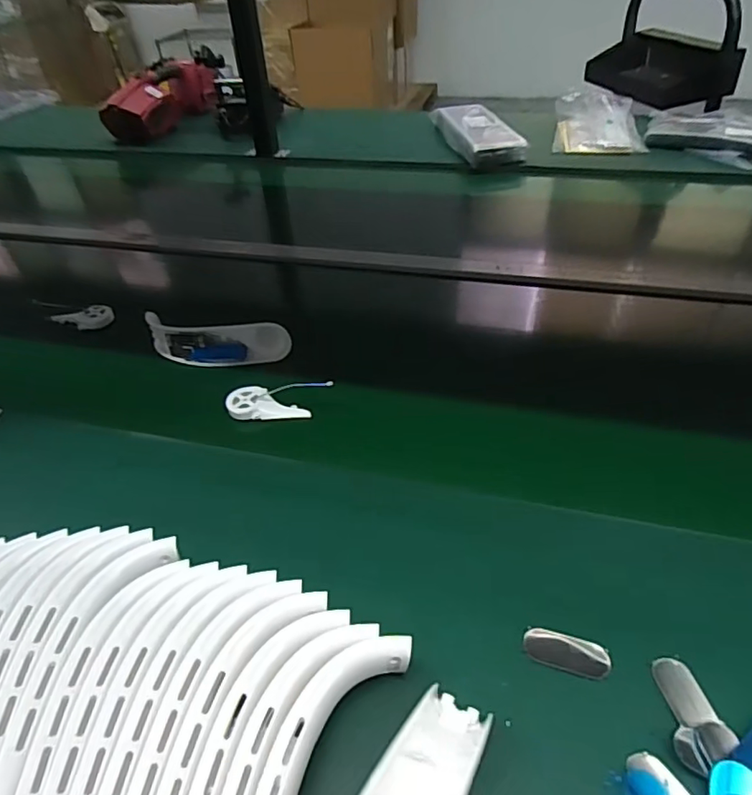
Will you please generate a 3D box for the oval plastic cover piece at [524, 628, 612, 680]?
[{"bbox_3d":[0.138,0.183,0.391,0.059,0.004,0.026,10,43,14],"label":"oval plastic cover piece"}]

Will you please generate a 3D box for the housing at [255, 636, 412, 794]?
[{"bbox_3d":[-0.043,0.221,0.314,0.045,0.032,0.193,19,46,23],"label":"housing"}]

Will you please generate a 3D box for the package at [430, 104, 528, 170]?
[{"bbox_3d":[0.222,-0.588,1.195,0.128,0.042,0.301,-8,42,-6],"label":"package"}]

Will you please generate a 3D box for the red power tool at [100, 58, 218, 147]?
[{"bbox_3d":[-0.547,-0.775,1.421,0.121,0.154,0.358,14,44,18],"label":"red power tool"}]

